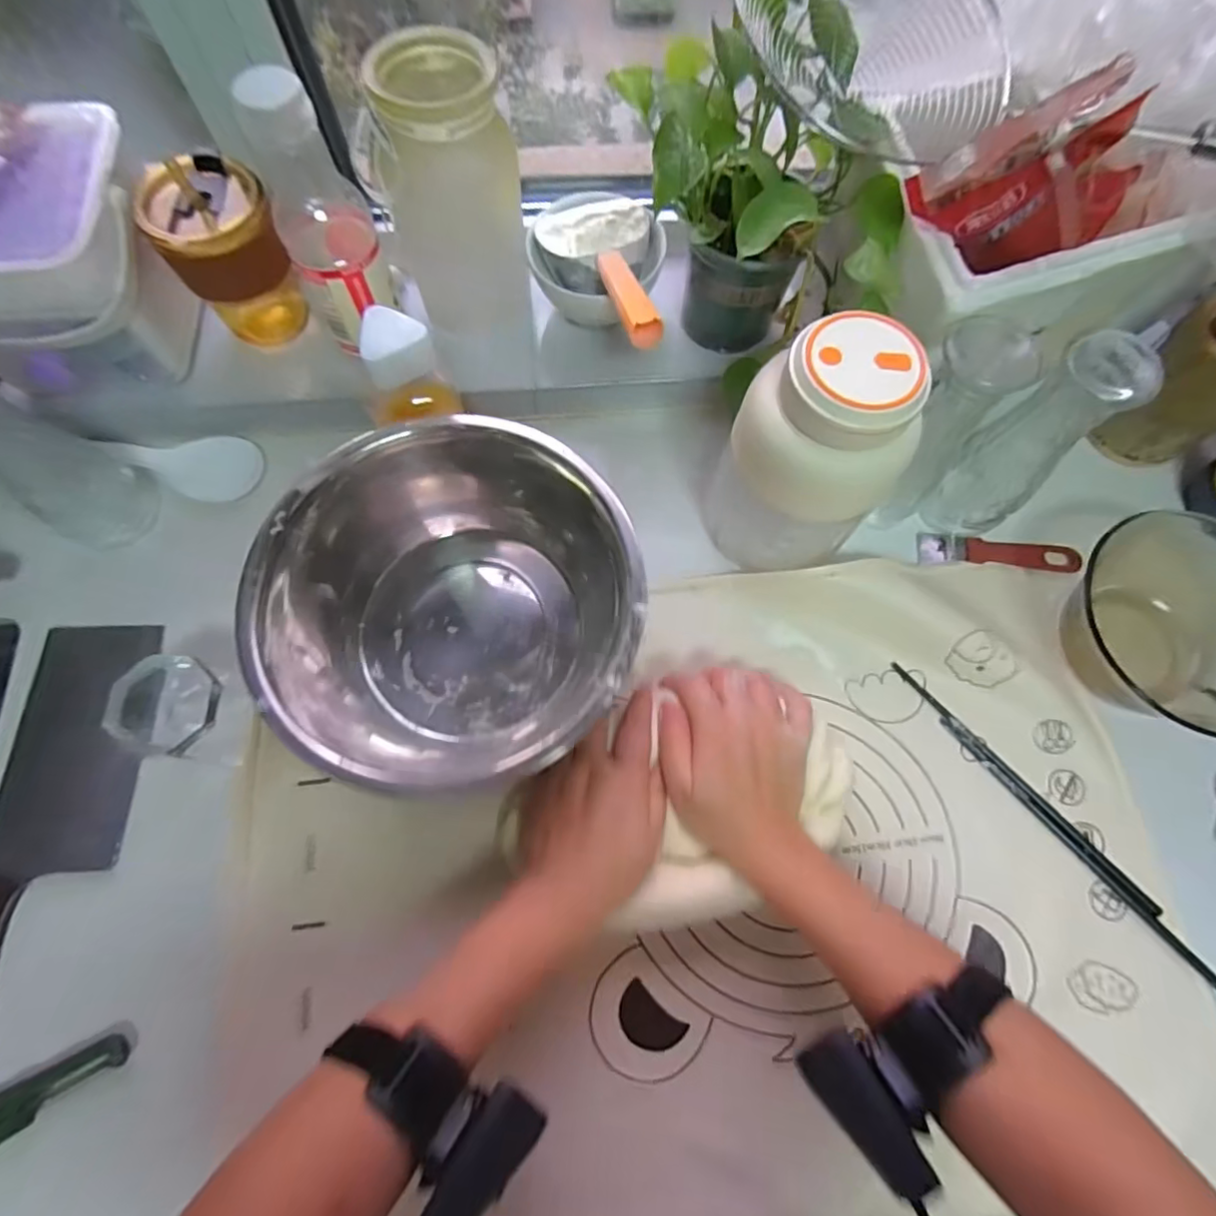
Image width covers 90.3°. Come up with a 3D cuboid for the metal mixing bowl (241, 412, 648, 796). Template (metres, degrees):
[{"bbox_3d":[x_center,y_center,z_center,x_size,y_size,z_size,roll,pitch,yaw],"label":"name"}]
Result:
[{"bbox_3d":[-0.103,-0.004,0.436,0.245,0.103,0.226,4,70,1],"label":"metal mixing bowl"}]

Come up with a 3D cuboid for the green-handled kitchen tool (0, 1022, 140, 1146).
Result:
[{"bbox_3d":[-0.373,0.309,0.369,0.163,0.026,0.030,-27,75,-9],"label":"green-handled kitchen tool"}]

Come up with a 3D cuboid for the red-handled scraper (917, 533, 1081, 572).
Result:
[{"bbox_3d":[0.330,-0.047,0.512,0.131,0.009,0.026,5,73,0],"label":"red-handled scraper"}]

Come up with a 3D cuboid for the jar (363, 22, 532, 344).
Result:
[{"bbox_3d":[-0.117,-0.309,0.463,0.099,0.183,0.107,0,70,0],"label":"jar"}]

